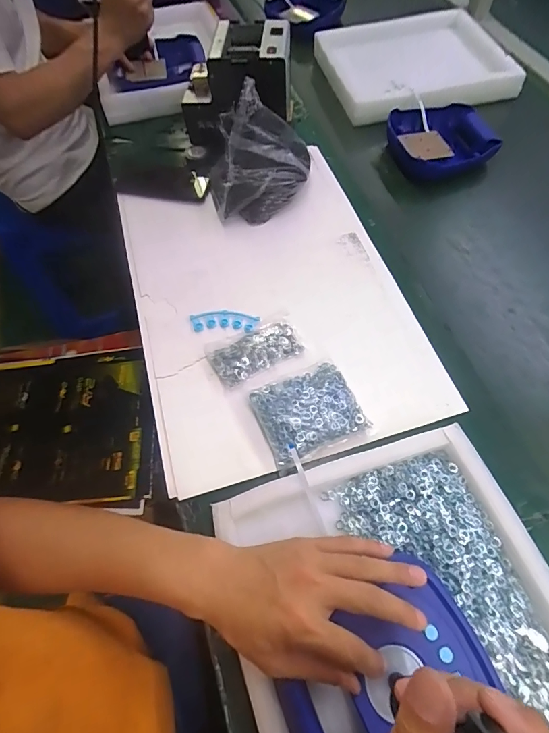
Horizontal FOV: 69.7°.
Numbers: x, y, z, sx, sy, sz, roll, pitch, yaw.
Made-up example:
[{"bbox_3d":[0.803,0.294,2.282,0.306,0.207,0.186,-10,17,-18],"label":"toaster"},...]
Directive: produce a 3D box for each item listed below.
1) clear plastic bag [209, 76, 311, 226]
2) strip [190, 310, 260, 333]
[{"bbox_3d":[-0.026,-0.326,0.626,0.163,0.135,0.145,-1,62,2],"label":"clear plastic bag"},{"bbox_3d":[-0.071,-0.064,0.560,0.096,0.010,0.032,3,62,4],"label":"strip"}]

